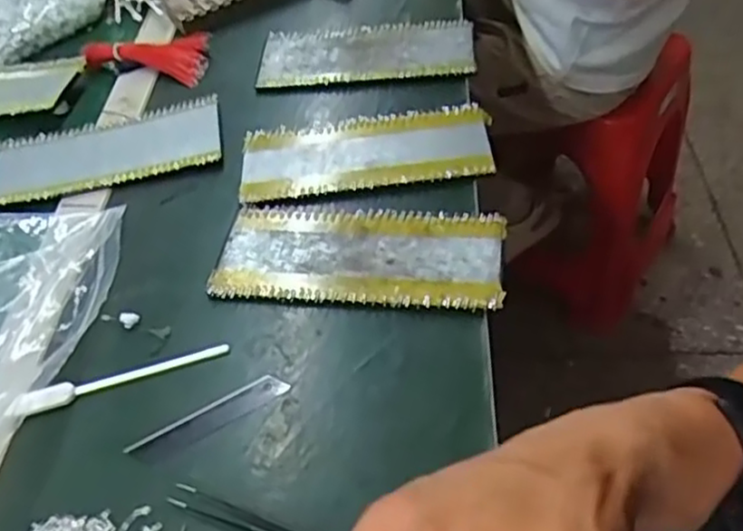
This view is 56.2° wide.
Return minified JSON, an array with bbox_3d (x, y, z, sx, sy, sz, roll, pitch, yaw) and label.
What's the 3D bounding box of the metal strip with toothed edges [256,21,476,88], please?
[{"bbox_3d":[-0.006,-0.200,0.652,0.199,0.007,0.081,-1,54,11],"label":"metal strip with toothed edges"}]

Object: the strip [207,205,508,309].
[{"bbox_3d":[-0.009,-0.009,0.492,0.198,0.006,0.083,2,52,11],"label":"strip"}]

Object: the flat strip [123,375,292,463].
[{"bbox_3d":[-0.099,0.094,0.426,0.098,0.004,0.019,-26,49,-13],"label":"flat strip"}]

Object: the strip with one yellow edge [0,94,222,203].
[{"bbox_3d":[-0.226,-0.104,0.587,0.192,0.010,0.087,-12,49,-2],"label":"strip with one yellow edge"}]

